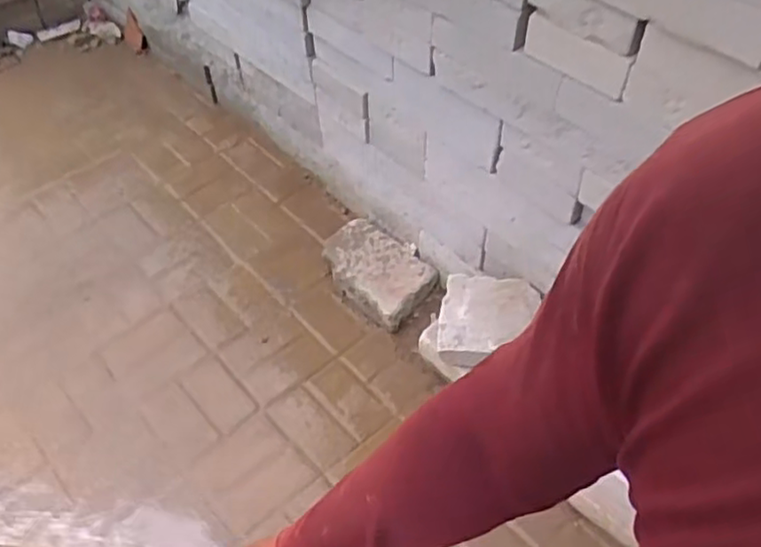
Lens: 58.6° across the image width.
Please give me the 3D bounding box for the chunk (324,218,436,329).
[{"bbox_3d":[-0.014,-0.008,1.780,0.313,0.077,0.227,32,59,27],"label":"chunk"}]

